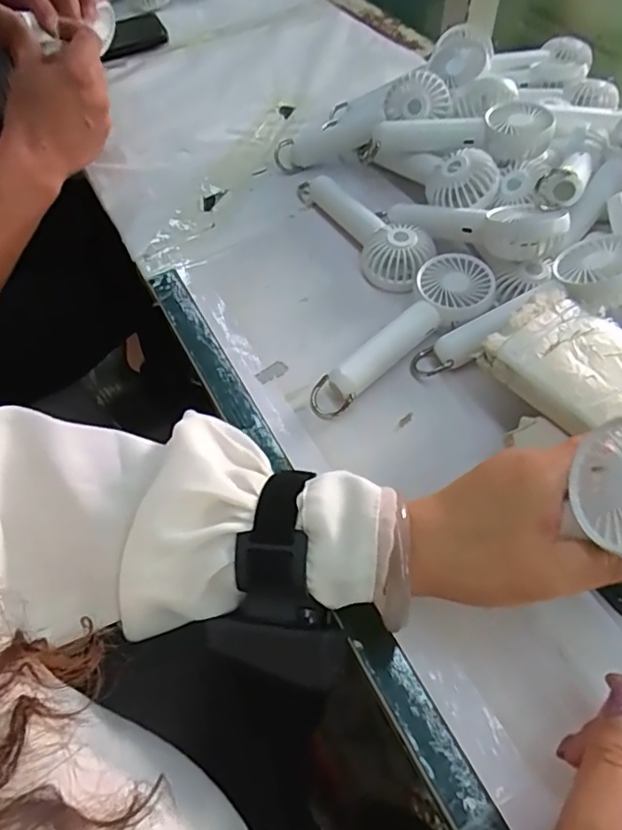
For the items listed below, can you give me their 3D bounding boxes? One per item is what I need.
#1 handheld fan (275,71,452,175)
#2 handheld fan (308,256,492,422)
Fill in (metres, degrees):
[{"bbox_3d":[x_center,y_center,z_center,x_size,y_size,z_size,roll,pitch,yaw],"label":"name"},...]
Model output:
[{"bbox_3d":[0.047,-0.270,0.532,0.159,0.037,0.063,-12,51,27],"label":"handheld fan"},{"bbox_3d":[0.072,-0.056,0.409,0.053,0.030,0.162,37,65,24],"label":"handheld fan"}]

